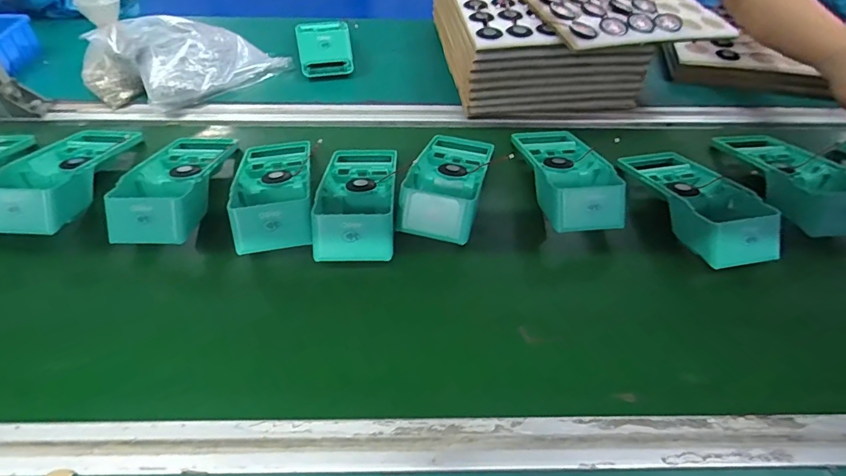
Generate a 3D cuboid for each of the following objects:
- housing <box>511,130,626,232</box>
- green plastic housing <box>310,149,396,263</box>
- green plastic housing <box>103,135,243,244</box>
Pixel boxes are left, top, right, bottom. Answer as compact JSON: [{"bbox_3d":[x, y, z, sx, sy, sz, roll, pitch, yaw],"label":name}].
[{"bbox_3d":[0.166,-0.081,0.523,0.088,0.056,0.186,-3,51,-6],"label":"housing"},{"bbox_3d":[-0.070,-0.051,0.491,0.087,0.055,0.196,1,50,-2],"label":"green plastic housing"},{"bbox_3d":[-0.273,-0.071,0.512,0.097,0.047,0.206,-7,41,0],"label":"green plastic housing"}]

